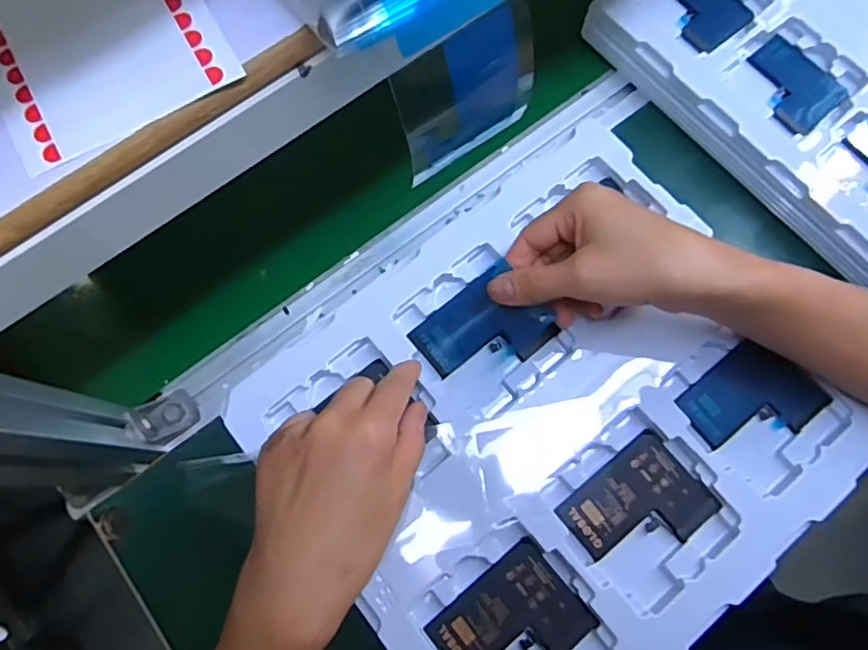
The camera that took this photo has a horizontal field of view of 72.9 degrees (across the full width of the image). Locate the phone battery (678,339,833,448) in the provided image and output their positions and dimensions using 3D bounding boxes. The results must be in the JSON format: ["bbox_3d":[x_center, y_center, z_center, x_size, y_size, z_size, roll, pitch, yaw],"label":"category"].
[{"bbox_3d":[0.200,0.048,0.370,0.082,0.010,0.059,-36,77,-9],"label":"phone battery"}]

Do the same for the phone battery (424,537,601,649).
[{"bbox_3d":[0.044,0.170,0.332,0.077,0.004,0.060,-38,78,-9],"label":"phone battery"}]

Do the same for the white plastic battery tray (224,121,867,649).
[{"bbox_3d":[0.076,0.057,0.361,0.308,0.013,0.273,-38,78,-9],"label":"white plastic battery tray"}]

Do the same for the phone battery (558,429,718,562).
[{"bbox_3d":[0.121,0.108,0.349,0.078,0.004,0.059,-38,78,-9],"label":"phone battery"}]

